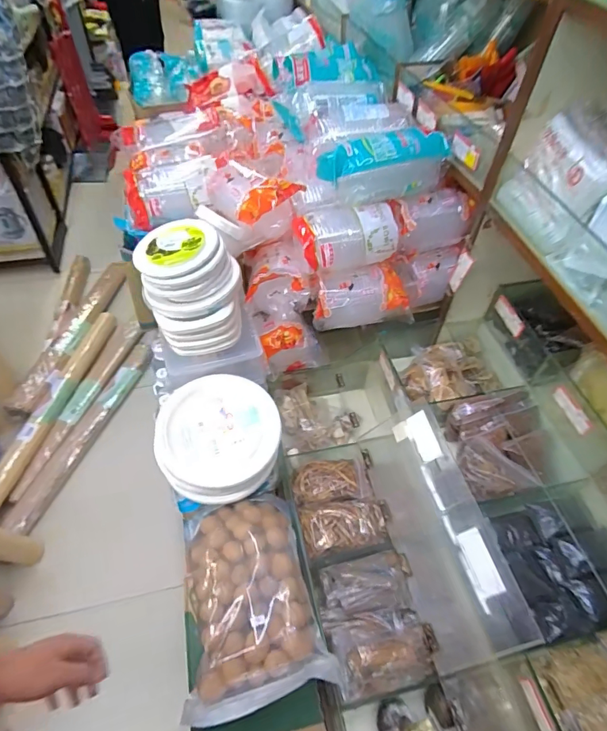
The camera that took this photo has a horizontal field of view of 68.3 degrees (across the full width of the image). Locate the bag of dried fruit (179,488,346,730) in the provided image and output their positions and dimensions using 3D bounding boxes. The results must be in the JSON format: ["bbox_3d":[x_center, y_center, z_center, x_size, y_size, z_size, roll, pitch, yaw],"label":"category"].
[{"bbox_3d":[-0.085,0.363,0.727,0.208,0.067,0.315,-8,51,-10],"label":"bag of dried fruit"}]

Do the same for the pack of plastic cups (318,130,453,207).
[{"bbox_3d":[0.153,-0.379,0.861,0.231,0.108,0.071,-10,51,-11],"label":"pack of plastic cups"}]

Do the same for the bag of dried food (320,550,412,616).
[{"bbox_3d":[0.107,0.376,0.767,0.138,0.025,0.089,-8,51,-9],"label":"bag of dried food"}]

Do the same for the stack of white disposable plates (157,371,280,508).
[{"bbox_3d":[-0.158,0.139,0.844,0.230,0.098,0.230,-10,66,-4],"label":"stack of white disposable plates"}]

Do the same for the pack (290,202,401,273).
[{"bbox_3d":[0.090,-0.255,0.885,0.209,0.090,0.089,-11,51,-12],"label":"pack"}]

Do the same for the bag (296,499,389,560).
[{"bbox_3d":[0.074,0.294,0.828,0.149,0.045,0.096,-6,51,-8],"label":"bag"}]

